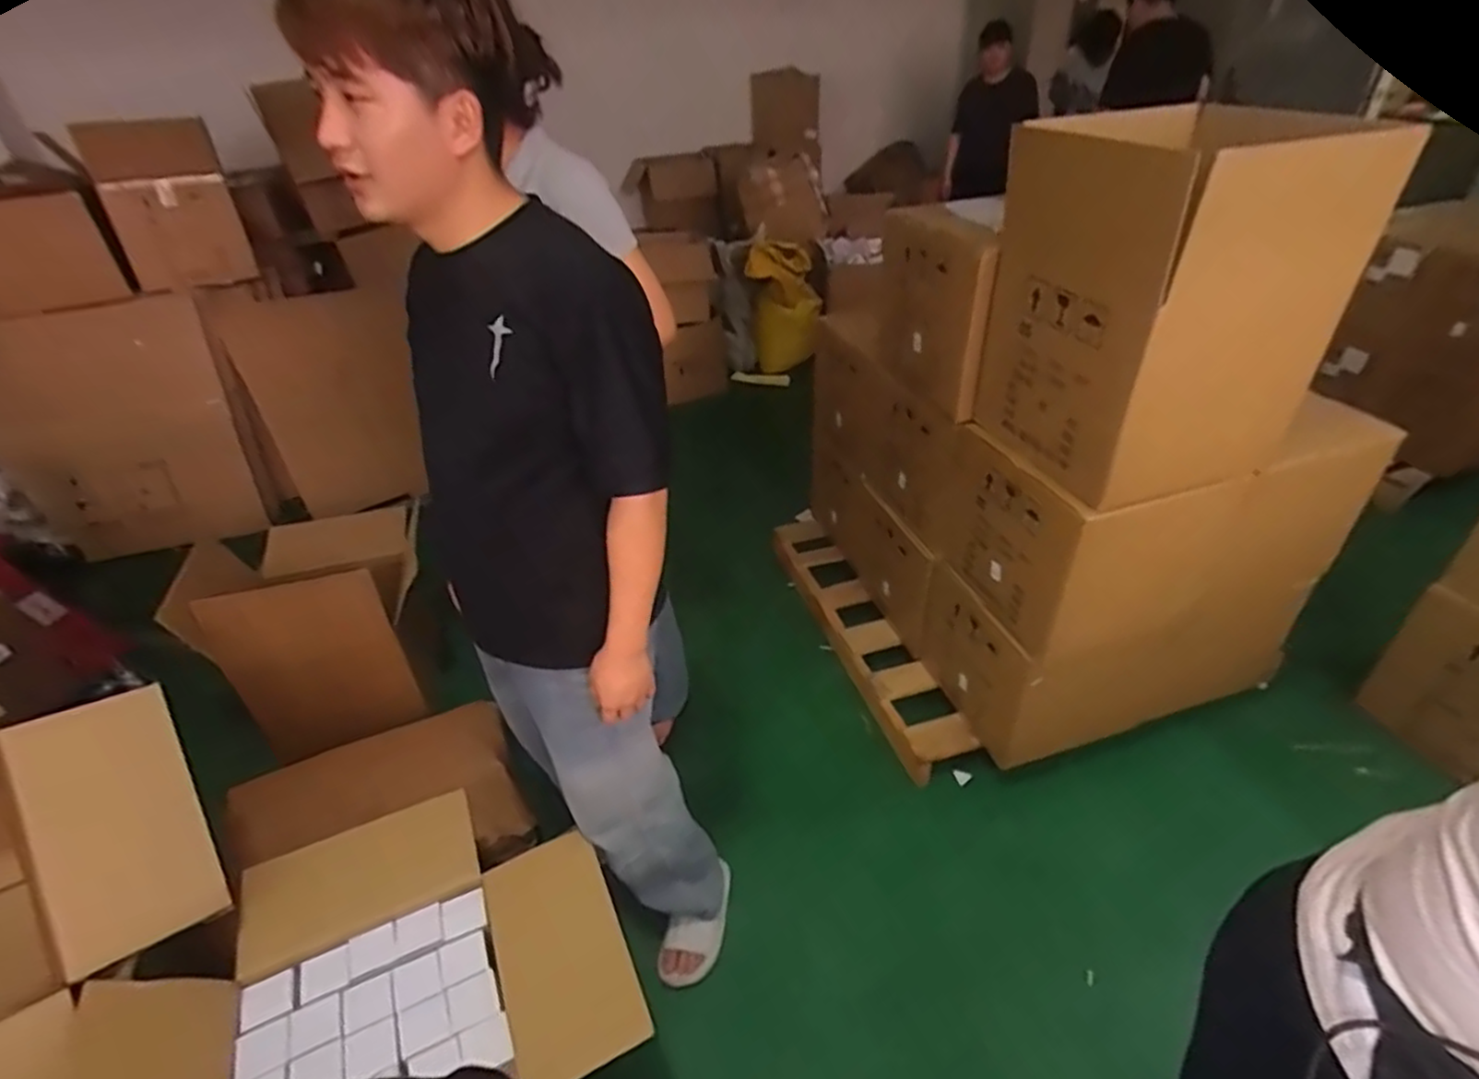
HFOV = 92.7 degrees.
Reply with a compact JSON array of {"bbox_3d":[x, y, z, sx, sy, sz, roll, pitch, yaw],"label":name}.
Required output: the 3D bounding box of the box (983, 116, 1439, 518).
[{"bbox_3d":[0.778,-0.421,1.295,0.489,0.562,0.460,-15,39,-15],"label":"box"}]

